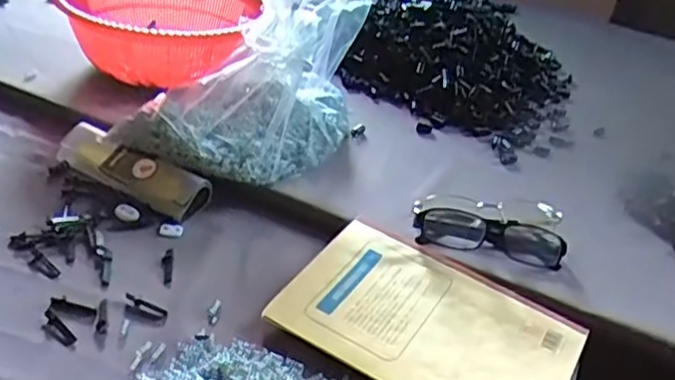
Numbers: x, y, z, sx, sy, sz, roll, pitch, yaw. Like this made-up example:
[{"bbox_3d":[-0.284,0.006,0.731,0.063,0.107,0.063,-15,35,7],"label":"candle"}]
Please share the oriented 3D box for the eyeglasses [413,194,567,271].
[{"bbox_3d":[0.130,0.031,0.578,0.125,0.025,0.067,5,33,-4],"label":"eyeglasses"}]

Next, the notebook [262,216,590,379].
[{"bbox_3d":[0.070,0.095,0.492,0.199,0.013,0.143,25,39,21],"label":"notebook"}]

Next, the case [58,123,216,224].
[{"bbox_3d":[-0.188,-0.019,0.609,0.160,0.027,0.040,24,36,24],"label":"case"}]

